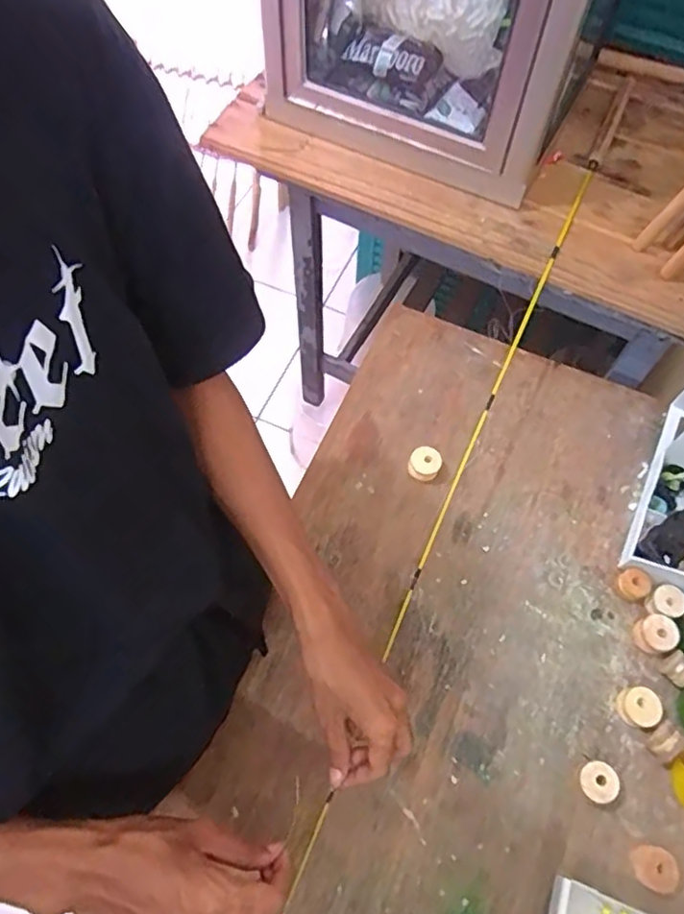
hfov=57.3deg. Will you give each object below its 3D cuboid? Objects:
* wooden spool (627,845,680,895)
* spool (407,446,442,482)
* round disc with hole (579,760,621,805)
[{"bbox_3d":[0.269,0.355,0.538,0.037,0.020,0.032,27,66,11],"label":"wooden spool"},{"bbox_3d":[0.093,0.006,0.704,0.035,0.026,0.039,26,66,11],"label":"spool"},{"bbox_3d":[0.229,0.293,0.565,0.031,0.026,0.032,1,64,-1],"label":"round disc with hole"}]

